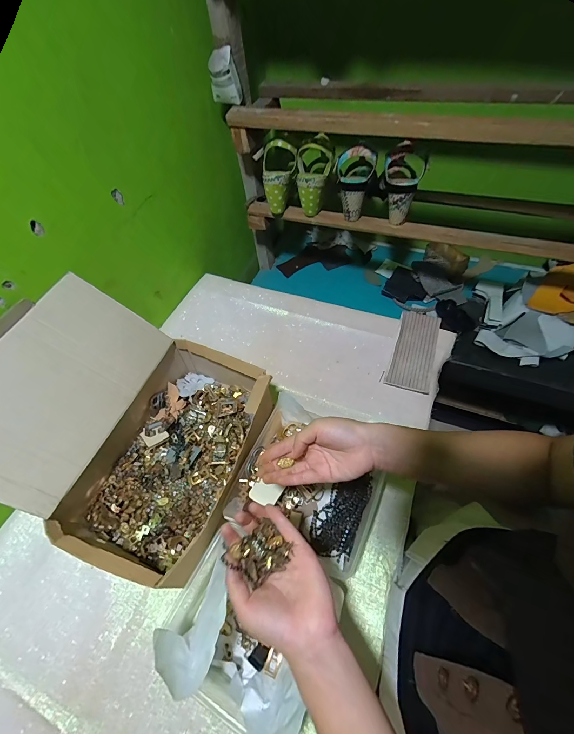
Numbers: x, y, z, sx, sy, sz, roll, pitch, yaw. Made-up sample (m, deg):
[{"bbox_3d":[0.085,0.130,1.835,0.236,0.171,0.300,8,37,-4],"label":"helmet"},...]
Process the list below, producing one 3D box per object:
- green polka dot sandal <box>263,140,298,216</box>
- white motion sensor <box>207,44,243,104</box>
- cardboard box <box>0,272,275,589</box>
[{"bbox_3d":[-0.024,-0.433,0.720,0.077,0.146,0.077,17,36,15],"label":"green polka dot sandal"},{"bbox_3d":[-0.125,-0.580,0.623,0.057,0.077,0.045,-10,55,-2],"label":"white motion sensor"},{"bbox_3d":[-0.235,0.084,0.472,0.350,0.222,0.328,17,58,16],"label":"cardboard box"}]

